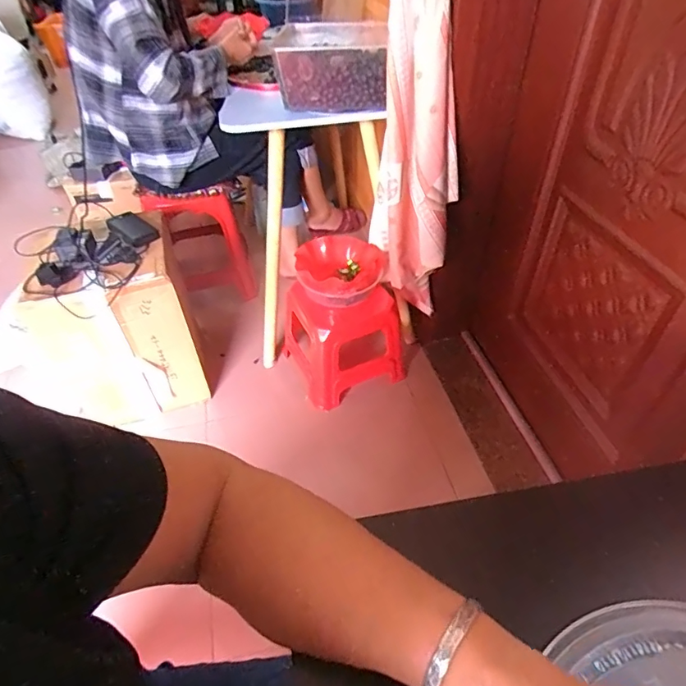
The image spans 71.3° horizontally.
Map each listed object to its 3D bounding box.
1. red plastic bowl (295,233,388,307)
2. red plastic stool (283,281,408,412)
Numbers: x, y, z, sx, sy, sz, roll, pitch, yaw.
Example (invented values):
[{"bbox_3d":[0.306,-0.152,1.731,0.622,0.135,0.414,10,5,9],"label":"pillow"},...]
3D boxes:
[{"bbox_3d":[-0.006,-0.208,1.346,0.236,0.091,0.242,-1,44,1],"label":"red plastic bowl"},{"bbox_3d":[-0.006,-0.031,1.386,0.284,0.267,0.286,-18,46,-15],"label":"red plastic stool"}]

